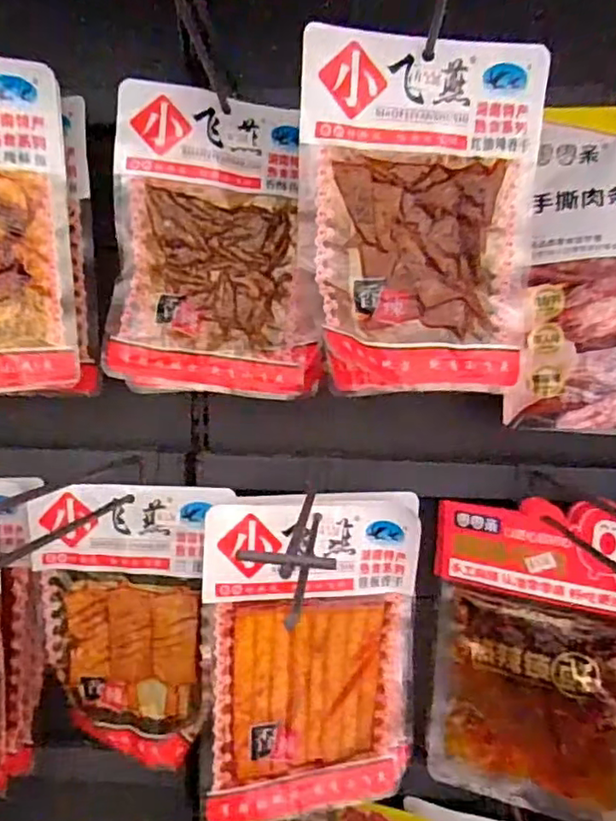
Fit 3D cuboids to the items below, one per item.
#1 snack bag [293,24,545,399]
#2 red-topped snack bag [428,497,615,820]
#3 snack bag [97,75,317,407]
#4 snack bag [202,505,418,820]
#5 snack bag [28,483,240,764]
[{"bbox_3d":[0.071,-0.117,0.373,0.150,0.201,0.046,0,5,-7],"label":"snack bag"},{"bbox_3d":[0.178,0.192,0.492,0.157,0.234,0.024,5,7,28],"label":"red-topped snack bag"},{"bbox_3d":[-0.067,-0.121,0.458,0.146,0.211,0.031,0,7,-10],"label":"snack bag"},{"bbox_3d":[0.007,0.192,0.485,0.169,0.236,0.025,-1,7,-16],"label":"snack bag"},{"bbox_3d":[-0.151,0.177,0.519,0.148,0.224,0.024,2,7,8],"label":"snack bag"}]

